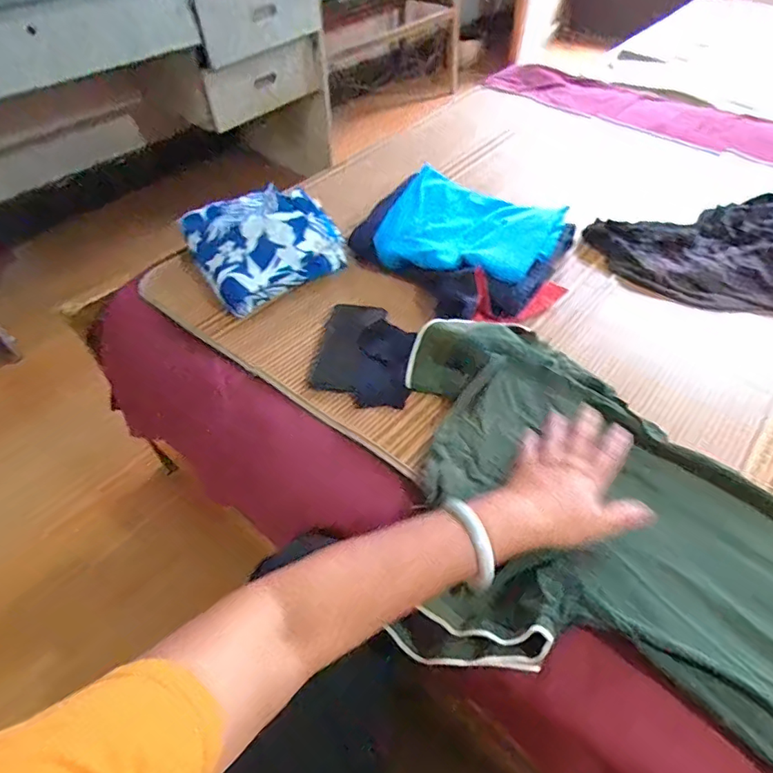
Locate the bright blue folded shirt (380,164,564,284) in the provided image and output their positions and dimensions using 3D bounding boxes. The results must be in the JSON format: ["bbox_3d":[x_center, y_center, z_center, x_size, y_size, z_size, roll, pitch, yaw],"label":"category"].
[{"bbox_3d":[0.134,-0.258,0.809,0.269,0.039,0.231,14,51,15],"label":"bright blue folded shirt"}]

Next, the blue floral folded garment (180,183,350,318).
[{"bbox_3d":[-0.185,-0.230,0.797,0.220,0.076,0.209,-27,52,-19],"label":"blue floral folded garment"}]

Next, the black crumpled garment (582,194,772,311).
[{"bbox_3d":[0.599,-0.217,0.818,0.477,0.048,0.291,-14,49,-9],"label":"black crumpled garment"}]

